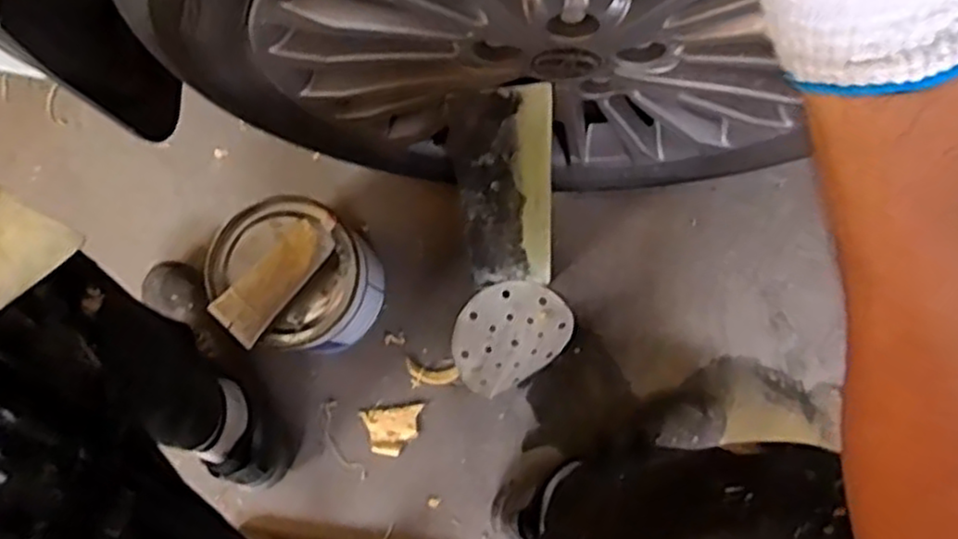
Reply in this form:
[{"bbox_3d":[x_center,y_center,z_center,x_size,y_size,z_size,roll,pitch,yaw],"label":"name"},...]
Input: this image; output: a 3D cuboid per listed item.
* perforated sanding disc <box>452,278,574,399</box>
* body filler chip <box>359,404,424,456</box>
[{"bbox_3d":[0.032,0.072,0.828,0.140,0.035,0.109,-43,82,-4],"label":"perforated sanding disc"},{"bbox_3d":[-0.098,0.186,0.835,0.069,0.004,0.053,-8,82,1],"label":"body filler chip"}]

